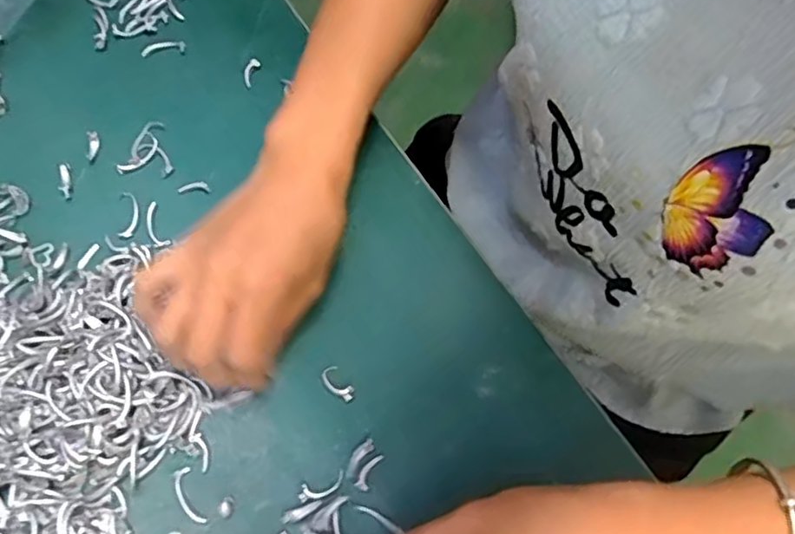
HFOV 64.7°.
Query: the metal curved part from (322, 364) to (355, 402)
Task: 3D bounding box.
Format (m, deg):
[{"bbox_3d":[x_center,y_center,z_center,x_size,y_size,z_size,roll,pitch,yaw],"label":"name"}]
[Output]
[{"bbox_3d":[-0.032,0.063,0.339,0.011,0.004,0.022,-35,72,-13],"label":"metal curved part"}]

